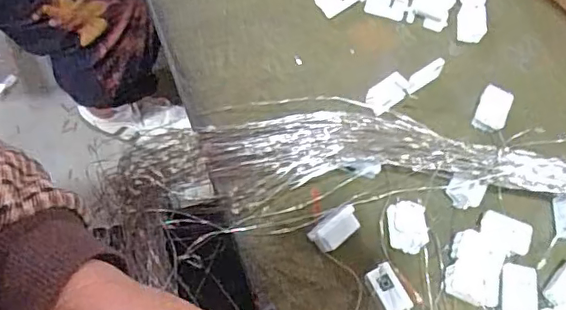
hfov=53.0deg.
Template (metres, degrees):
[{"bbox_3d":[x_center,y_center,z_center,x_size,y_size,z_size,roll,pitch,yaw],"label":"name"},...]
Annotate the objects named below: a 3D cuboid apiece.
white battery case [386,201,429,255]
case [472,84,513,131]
[{"bbox_3d":[0.069,0.041,0.314,0.021,0.009,0.027,-1,65,-4],"label":"white battery case"},{"bbox_3d":[0.130,-0.028,0.353,0.018,0.013,0.027,24,66,7],"label":"case"}]

